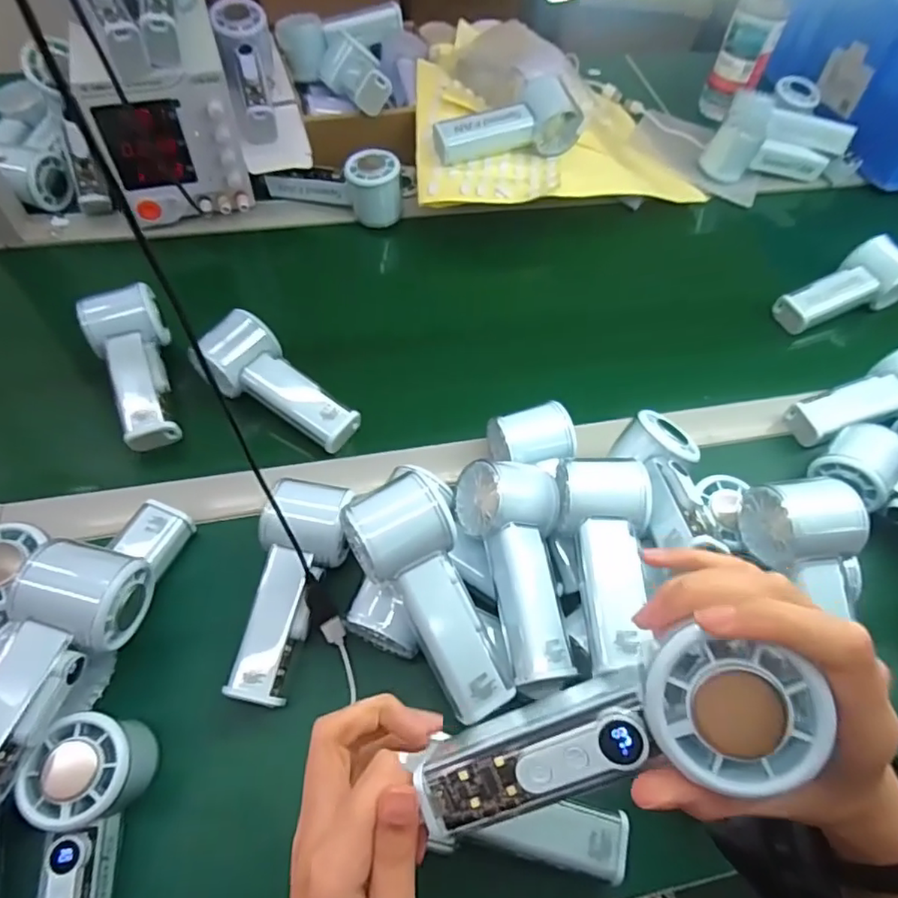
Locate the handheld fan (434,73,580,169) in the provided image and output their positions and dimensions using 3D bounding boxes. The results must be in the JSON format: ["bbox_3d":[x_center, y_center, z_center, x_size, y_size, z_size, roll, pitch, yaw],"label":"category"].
[{"bbox_3d":[0.061,-0.340,0.616,0.155,0.052,0.052,-10,60,-10],"label":"handheld fan"}]

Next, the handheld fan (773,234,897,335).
[{"bbox_3d":[0.410,-0.169,0.617,0.139,0.047,0.056,-23,62,-2],"label":"handheld fan"}]

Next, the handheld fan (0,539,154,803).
[{"bbox_3d":[-0.234,0.123,0.327,0.056,0.046,0.147,18,59,7],"label":"handheld fan"}]

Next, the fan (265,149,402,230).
[{"bbox_3d":[-0.123,-0.279,0.629,0.143,0.065,0.046,-1,58,-4],"label":"fan"}]

